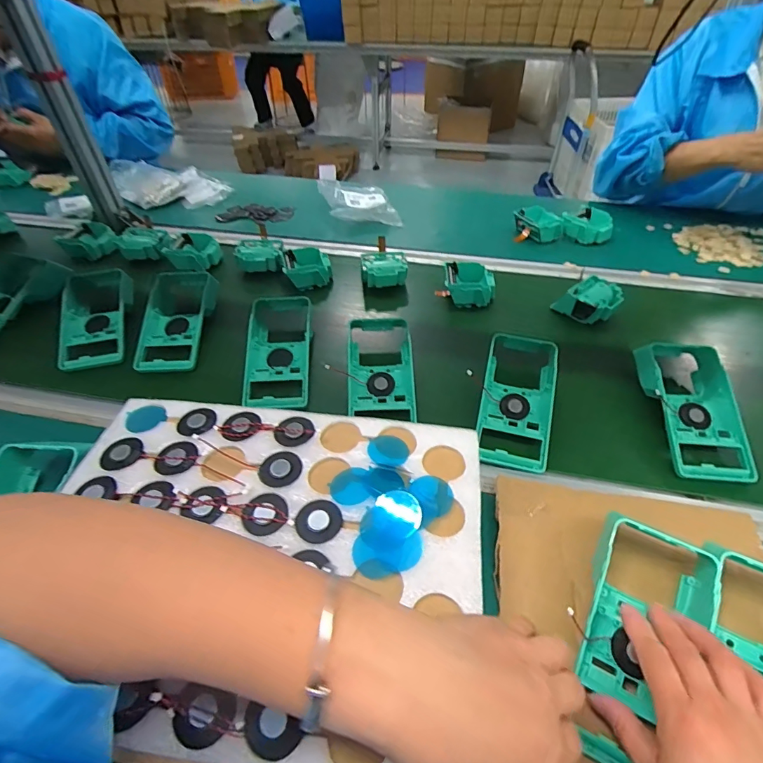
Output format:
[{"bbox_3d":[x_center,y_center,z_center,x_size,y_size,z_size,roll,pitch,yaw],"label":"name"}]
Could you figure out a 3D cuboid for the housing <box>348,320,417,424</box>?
[{"bbox_3d":[-0.001,-0.020,0.559,0.082,0.048,0.167,-2,46,0],"label":"housing"}]

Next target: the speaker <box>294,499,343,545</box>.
[{"bbox_3d":[-0.046,0.104,0.325,0.033,0.004,0.032,-1,46,1],"label":"speaker"}]

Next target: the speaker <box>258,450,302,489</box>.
[{"bbox_3d":[-0.083,0.070,0.356,0.033,0.004,0.036,-1,46,1],"label":"speaker"}]

